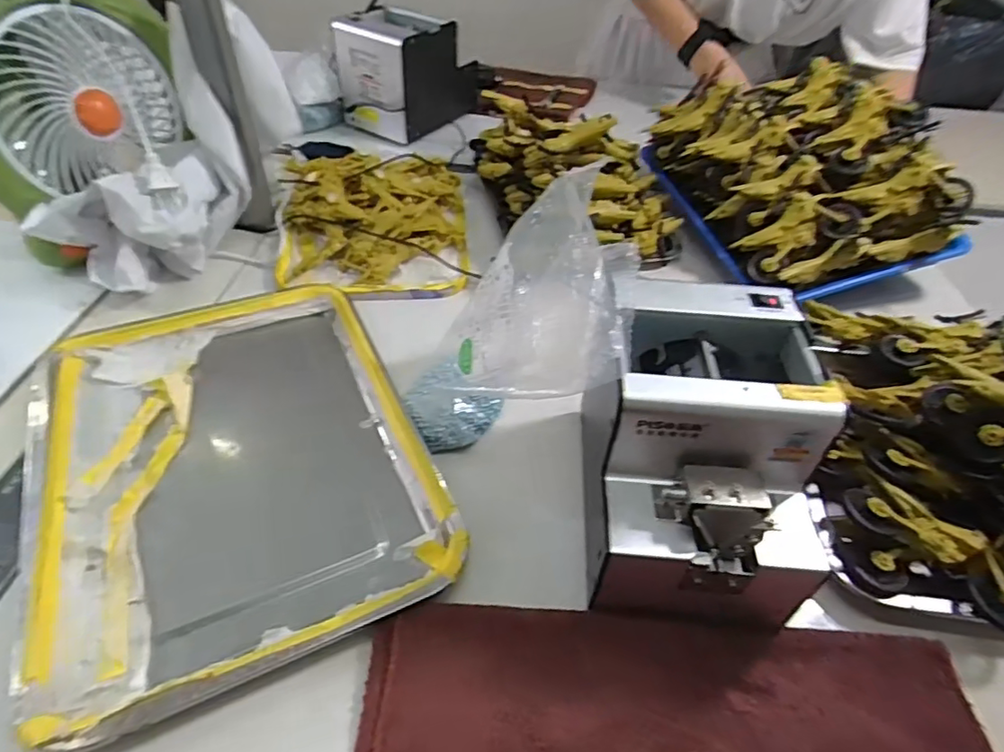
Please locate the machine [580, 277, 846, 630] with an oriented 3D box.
[{"bbox_3d":[0.120,0.045,0.374,0.136,0.127,0.186,3,44,0],"label":"machine"}]

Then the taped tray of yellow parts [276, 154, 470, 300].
[{"bbox_3d":[-0.151,-0.199,0.682,0.214,0.050,0.295,-4,45,-7],"label":"taped tray of yellow parts"}]

